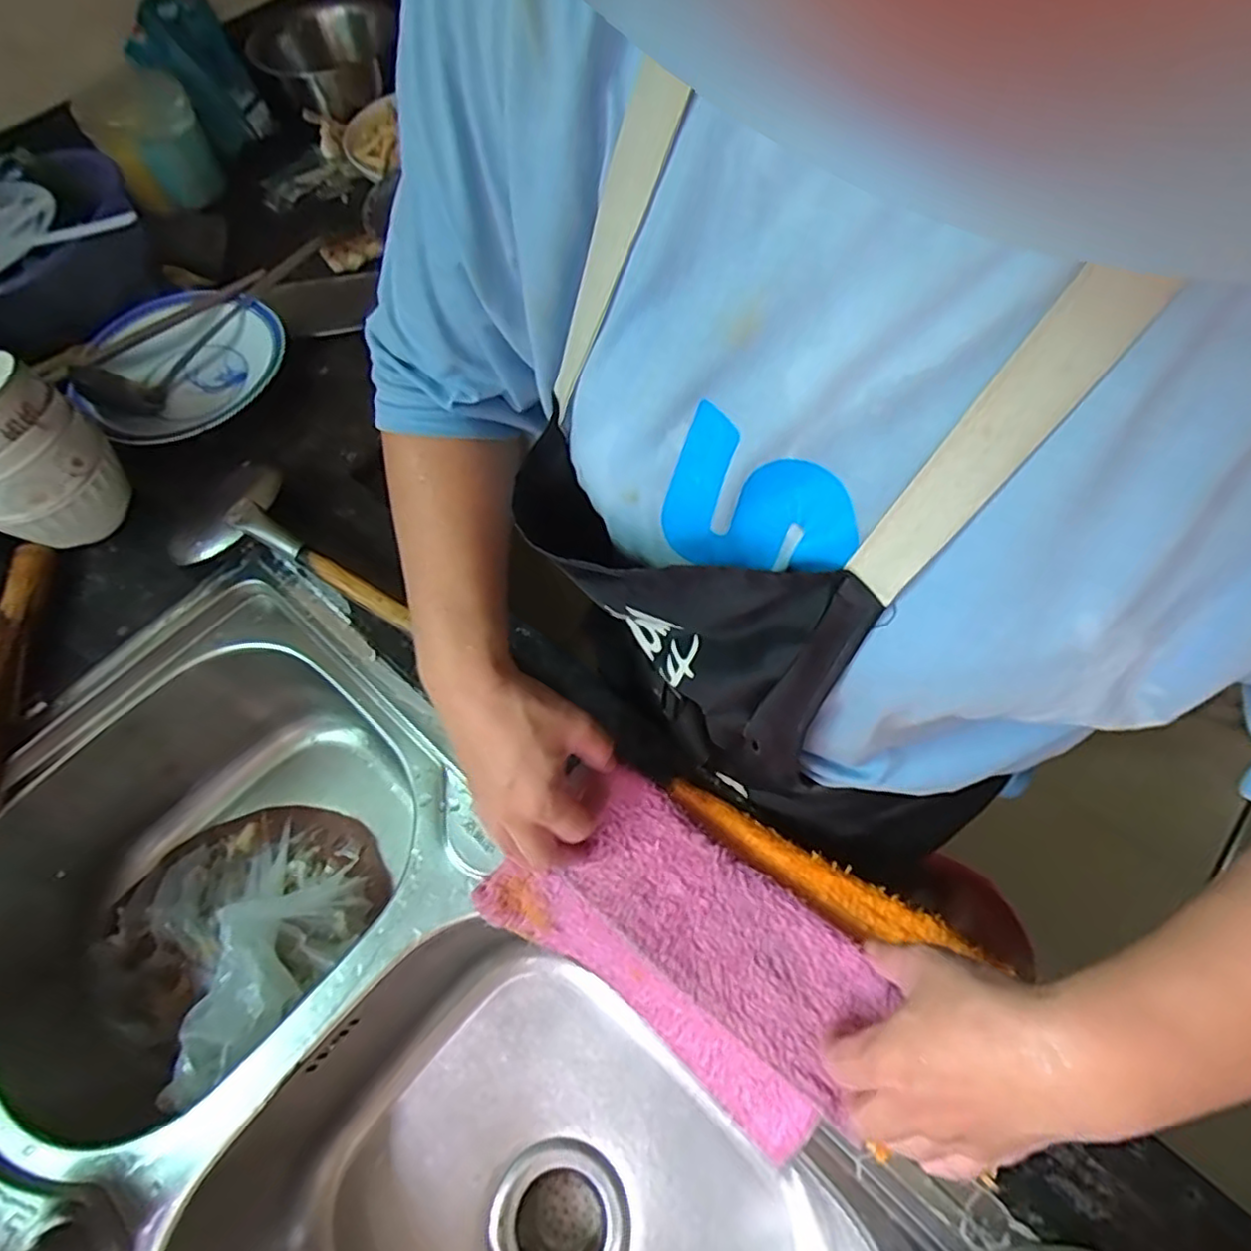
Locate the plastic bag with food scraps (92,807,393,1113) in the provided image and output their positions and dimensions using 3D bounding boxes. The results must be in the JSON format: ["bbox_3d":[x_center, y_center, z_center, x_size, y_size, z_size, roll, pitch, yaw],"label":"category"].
[{"bbox_3d":[-0.340,0.250,0.584,0.190,0.092,0.209,26,67,15],"label":"plastic bag with food scraps"}]

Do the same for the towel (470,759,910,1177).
[{"bbox_3d":[0.033,0.202,0.441,0.240,0.050,0.125,32,69,18],"label":"towel"}]

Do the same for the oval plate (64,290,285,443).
[{"bbox_3d":[-0.445,-0.261,0.670,0.178,0.048,0.191,28,68,16],"label":"oval plate"}]

